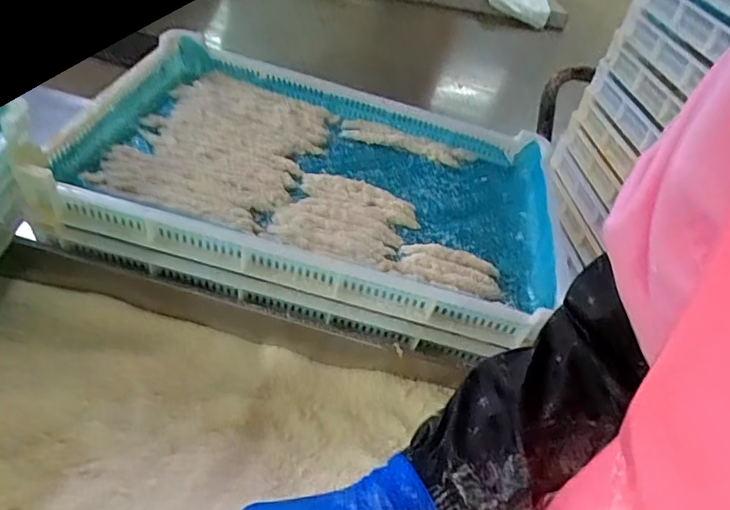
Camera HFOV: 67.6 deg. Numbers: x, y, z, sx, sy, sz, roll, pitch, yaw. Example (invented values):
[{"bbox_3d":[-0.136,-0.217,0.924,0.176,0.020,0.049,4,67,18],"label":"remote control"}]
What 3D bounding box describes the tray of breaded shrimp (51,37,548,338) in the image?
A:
[{"bbox_3d":[-0.042,-0.106,0.692,0.577,0.100,0.388,17,41,1],"label":"tray of breaded shrimp"}]

